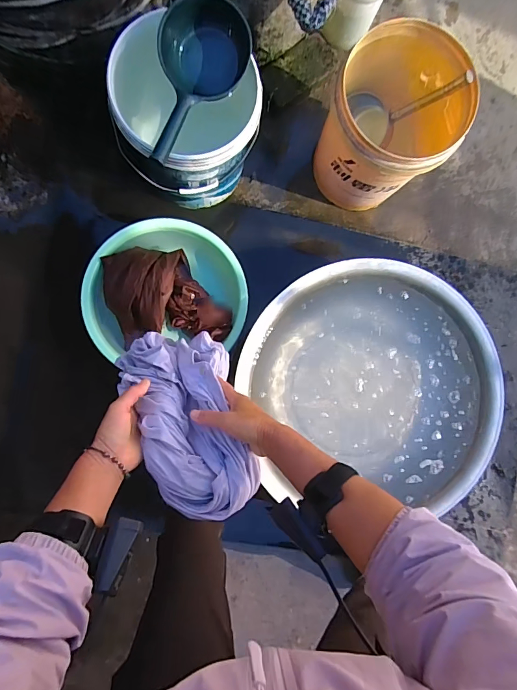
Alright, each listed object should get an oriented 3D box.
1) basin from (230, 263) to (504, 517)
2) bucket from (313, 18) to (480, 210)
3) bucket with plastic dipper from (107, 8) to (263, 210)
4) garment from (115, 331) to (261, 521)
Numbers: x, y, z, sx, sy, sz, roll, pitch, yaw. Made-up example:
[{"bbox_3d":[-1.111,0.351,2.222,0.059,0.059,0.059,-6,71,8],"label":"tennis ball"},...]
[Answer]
[{"bbox_3d":[0.284,0.104,1.042,0.656,0.176,0.617,0,88,-7],"label":"basin"},{"bbox_3d":[0.301,-0.529,0.955,0.277,0.336,0.282,0,88,-7],"label":"bucket"},{"bbox_3d":[-0.174,-0.504,0.921,0.311,0.313,0.278,25,86,-6],"label":"bucket with plastic dipper"},{"bbox_3d":[-0.094,0.102,0.539,0.145,0.109,0.272,-20,59,-6],"label":"garment"}]

